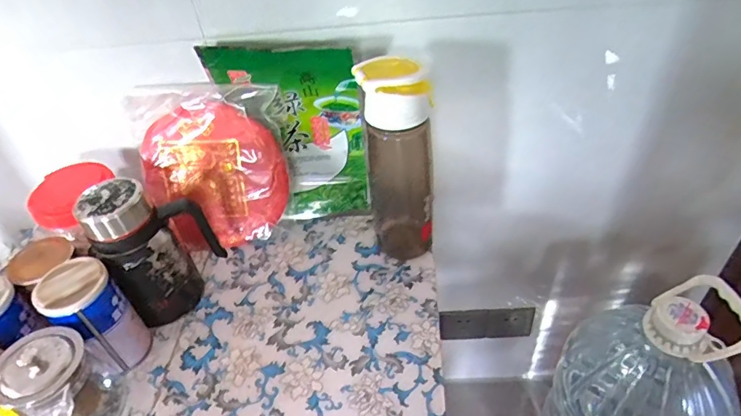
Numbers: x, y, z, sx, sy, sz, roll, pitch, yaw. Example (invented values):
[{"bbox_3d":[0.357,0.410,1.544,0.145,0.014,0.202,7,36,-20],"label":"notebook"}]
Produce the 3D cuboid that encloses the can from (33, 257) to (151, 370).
[{"bbox_3d":[-0.281,0.115,0.505,0.063,0.125,0.065,-3,43,3],"label":"can"}]

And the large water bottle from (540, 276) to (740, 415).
[{"bbox_3d":[0.386,0.296,0.720,0.185,0.417,0.195,-3,43,3],"label":"large water bottle"}]

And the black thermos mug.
[{"bbox_3d":[-0.236,0.043,0.547,0.069,0.165,0.111,31,54,33],"label":"black thermos mug"}]

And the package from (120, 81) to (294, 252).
[{"bbox_3d":[-0.199,-0.051,0.620,0.191,0.210,0.050,-2,22,3],"label":"package"}]

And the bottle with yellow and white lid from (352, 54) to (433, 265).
[{"bbox_3d":[0.032,-0.050,0.553,0.071,0.244,0.068,-2,43,5],"label":"bottle with yellow and white lid"}]

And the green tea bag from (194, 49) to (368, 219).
[{"bbox_3d":[-0.090,-0.086,0.611,0.166,0.246,0.034,-3,43,3],"label":"green tea bag"}]

